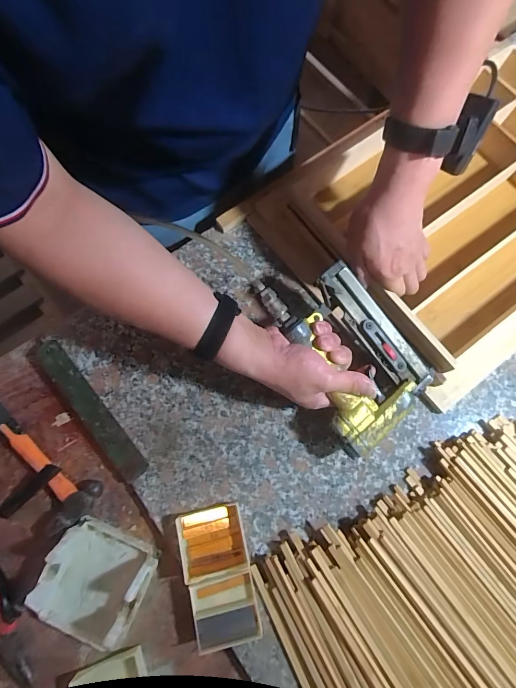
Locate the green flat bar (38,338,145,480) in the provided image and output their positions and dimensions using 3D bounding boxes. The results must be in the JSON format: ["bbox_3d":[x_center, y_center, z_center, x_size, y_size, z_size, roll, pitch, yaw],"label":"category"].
[{"bbox_3d":[-0.224,0.085,0.458,0.040,0.011,0.217,-39,78,-10],"label":"green flat bar"}]

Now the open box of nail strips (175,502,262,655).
[{"bbox_3d":[-0.045,0.264,0.405,0.073,0.013,0.138,-13,75,-4],"label":"open box of nail strips"}]

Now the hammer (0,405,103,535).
[{"bbox_3d":[-0.322,0.129,0.447,0.273,0.031,0.088,38,78,10],"label":"hammer"}]

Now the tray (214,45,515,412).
[{"bbox_3d":[0.287,-0.194,0.505,0.504,0.069,0.390,-36,77,-9],"label":"tray"}]

